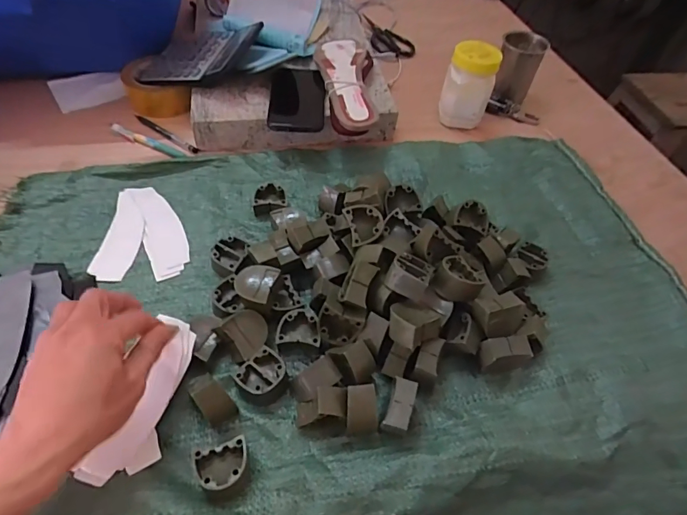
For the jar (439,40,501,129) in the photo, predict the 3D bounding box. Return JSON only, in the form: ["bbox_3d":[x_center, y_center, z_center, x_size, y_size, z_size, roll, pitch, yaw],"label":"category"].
[{"bbox_3d":[0.192,-0.265,0.665,0.067,0.117,0.056,-3,52,-8],"label":"jar"}]

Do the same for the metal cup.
[{"bbox_3d":[0.293,-0.319,0.725,0.066,0.094,0.075,13,52,4],"label":"metal cup"}]

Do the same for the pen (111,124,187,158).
[{"bbox_3d":[-0.285,-0.168,0.619,0.128,0.007,0.016,23,53,12],"label":"pen"}]

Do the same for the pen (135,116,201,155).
[{"bbox_3d":[-0.265,-0.184,0.636,0.126,0.010,0.012,31,55,18],"label":"pen"}]

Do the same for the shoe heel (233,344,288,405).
[{"bbox_3d":[-0.076,0.116,0.410,0.043,0.025,0.044,38,58,22],"label":"shoe heel"}]

